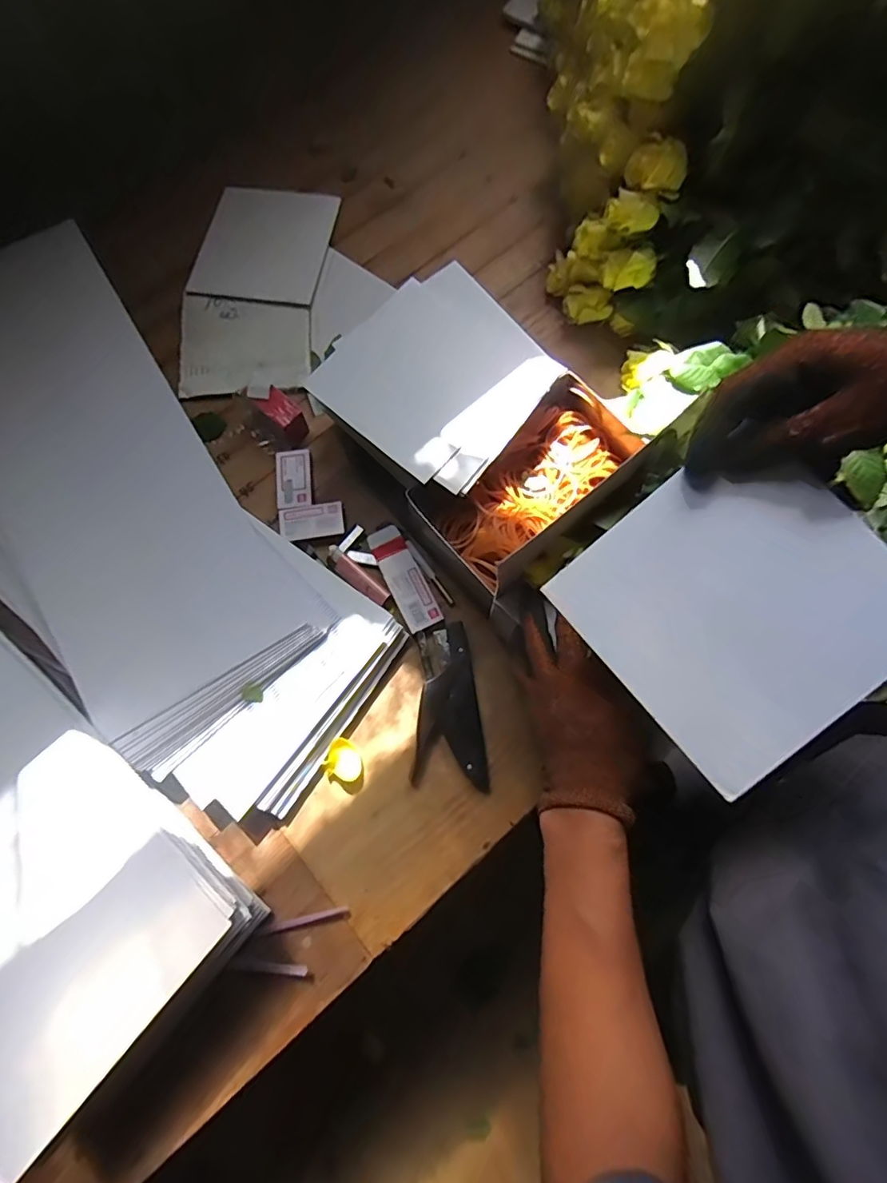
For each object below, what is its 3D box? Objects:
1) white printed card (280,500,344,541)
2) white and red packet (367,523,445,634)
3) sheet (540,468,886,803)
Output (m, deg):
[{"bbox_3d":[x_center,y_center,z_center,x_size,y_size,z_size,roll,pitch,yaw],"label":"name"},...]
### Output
[{"bbox_3d":[-0.140,-0.075,0.571,0.066,0.006,0.039,-10,73,1],"label":"white printed card"},{"bbox_3d":[-0.041,-0.014,0.556,0.037,0.014,0.114,-26,80,-6],"label":"white and red packet"},{"bbox_3d":[0.167,0.007,0.302,0.152,0.004,0.154,-41,80,5],"label":"sheet"}]

